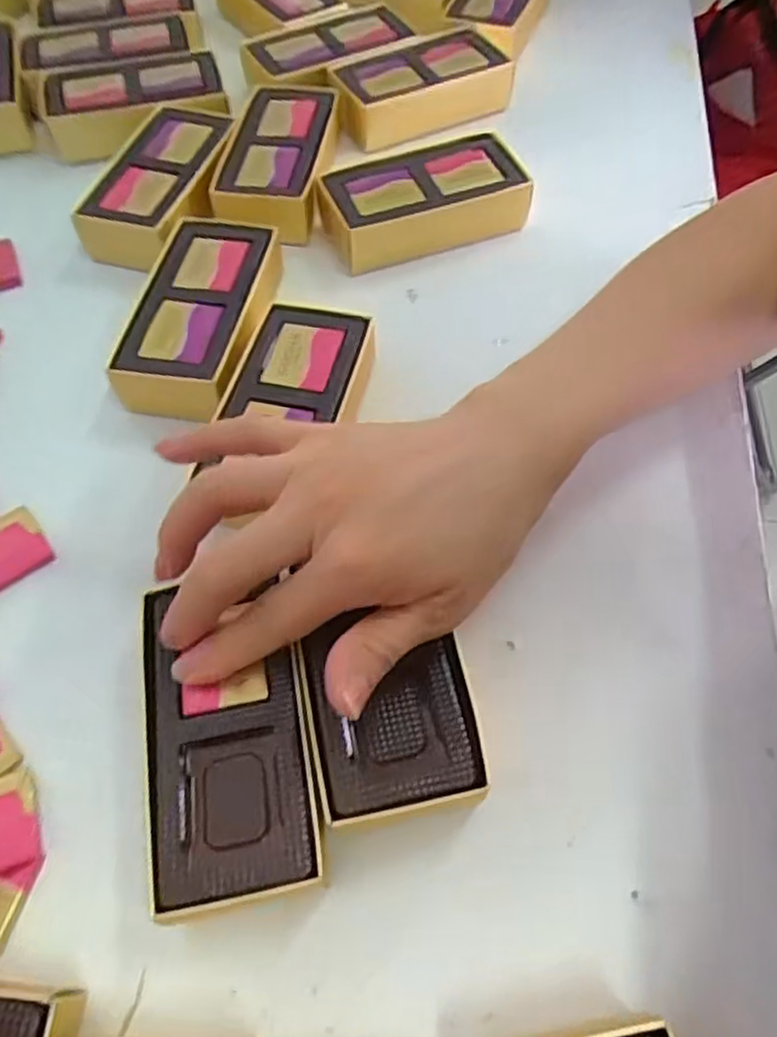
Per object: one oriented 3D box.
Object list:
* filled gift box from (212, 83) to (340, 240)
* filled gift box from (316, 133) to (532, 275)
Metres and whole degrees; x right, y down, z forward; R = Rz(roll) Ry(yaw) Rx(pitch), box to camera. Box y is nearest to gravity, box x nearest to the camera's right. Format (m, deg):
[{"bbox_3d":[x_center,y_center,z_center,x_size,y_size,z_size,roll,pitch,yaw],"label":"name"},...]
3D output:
[{"bbox_3d":[-0.069,-0.223,0.433,0.056,0.038,0.117,4,60,2],"label":"filled gift box"},{"bbox_3d":[0.020,-0.186,0.412,0.114,0.038,0.055,-18,61,-10],"label":"filled gift box"}]

